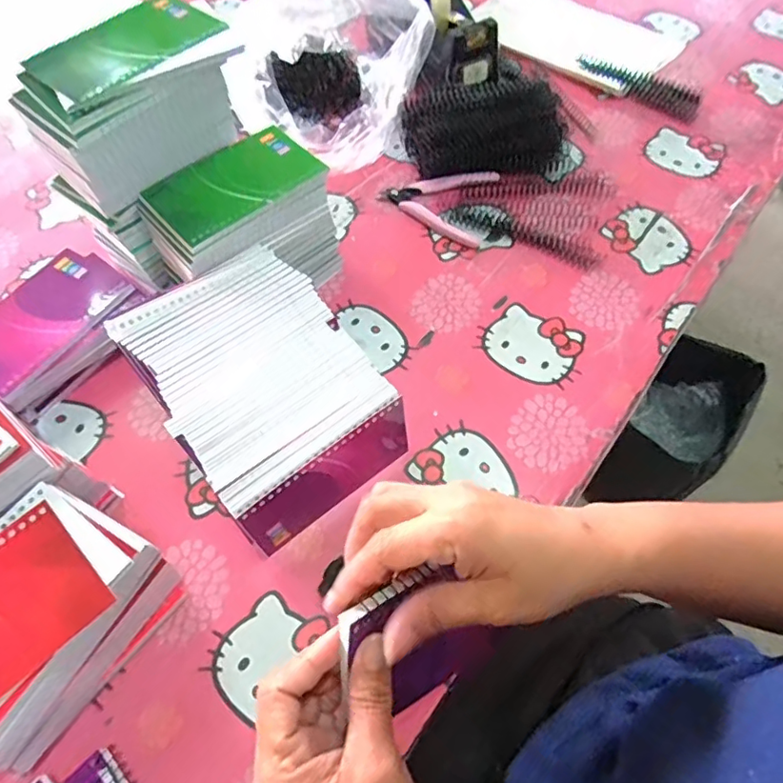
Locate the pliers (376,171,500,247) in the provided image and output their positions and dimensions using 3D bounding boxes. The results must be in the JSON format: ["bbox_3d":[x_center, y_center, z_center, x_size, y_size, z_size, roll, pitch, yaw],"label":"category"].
[{"bbox_3d":[0.045,-0.197,0.562,0.108,0.009,0.092,12,60,10],"label":"pliers"}]

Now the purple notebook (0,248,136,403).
[{"bbox_3d":[-0.286,-0.062,0.453,0.088,0.010,0.135,33,66,18],"label":"purple notebook"}]

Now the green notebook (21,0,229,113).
[{"bbox_3d":[-0.193,-0.253,0.402,0.130,0.006,0.080,-41,67,-20],"label":"green notebook"}]

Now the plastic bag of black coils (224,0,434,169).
[{"bbox_3d":[-0.055,-0.338,0.579,0.179,0.131,0.173,2,59,3],"label":"plastic bag of black coils"}]

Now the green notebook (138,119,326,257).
[{"bbox_3d":[-0.126,-0.169,0.445,0.131,0.009,0.079,-38,66,-19],"label":"green notebook"}]

